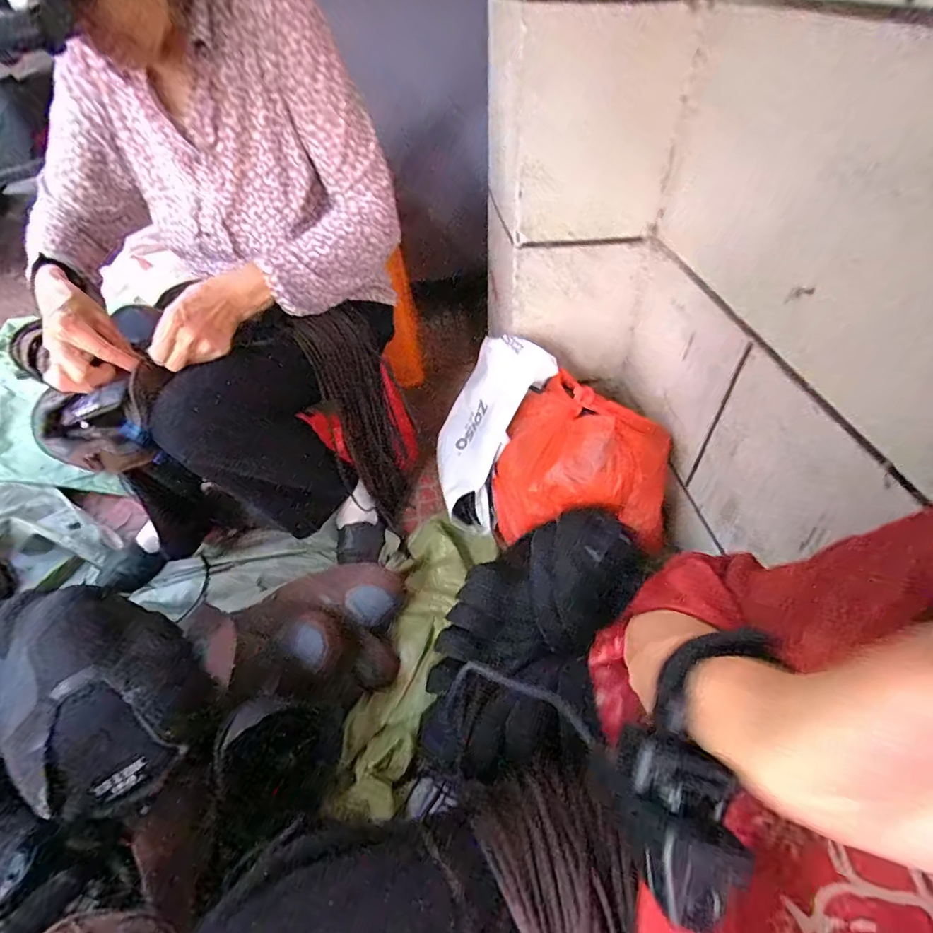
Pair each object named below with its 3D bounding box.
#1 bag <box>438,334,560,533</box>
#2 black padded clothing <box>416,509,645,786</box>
[{"bbox_3d":[0.034,-0.079,0.948,0.072,0.363,0.222,13,25,-32],"label":"bag"},{"bbox_3d":[0.105,0.229,0.704,0.225,0.135,0.405,19,50,19],"label":"black padded clothing"}]

